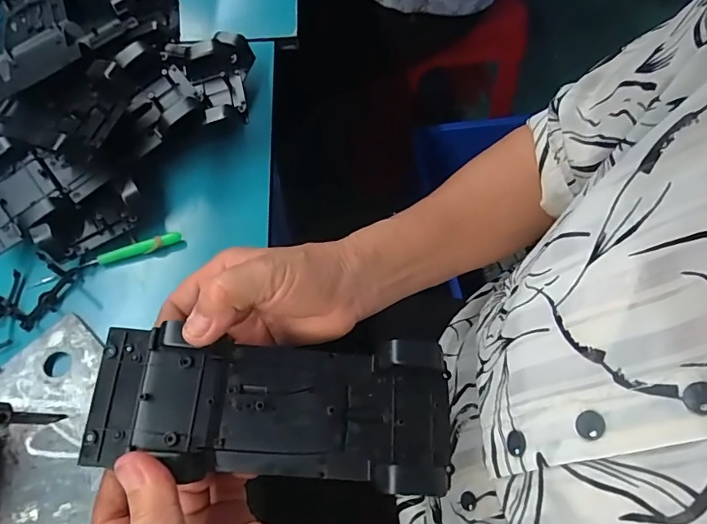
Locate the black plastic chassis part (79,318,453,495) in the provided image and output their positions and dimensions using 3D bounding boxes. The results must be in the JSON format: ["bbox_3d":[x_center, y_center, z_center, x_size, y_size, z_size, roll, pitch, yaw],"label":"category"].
[{"bbox_3d":[-0.041,0.078,0.262,0.190,0.021,0.074,6,63,-4],"label":"black plastic chassis part"}]

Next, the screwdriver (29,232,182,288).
[{"bbox_3d":[-0.190,-0.004,0.367,0.113,0.011,0.011,-18,63,-10],"label":"screwdriver"}]

